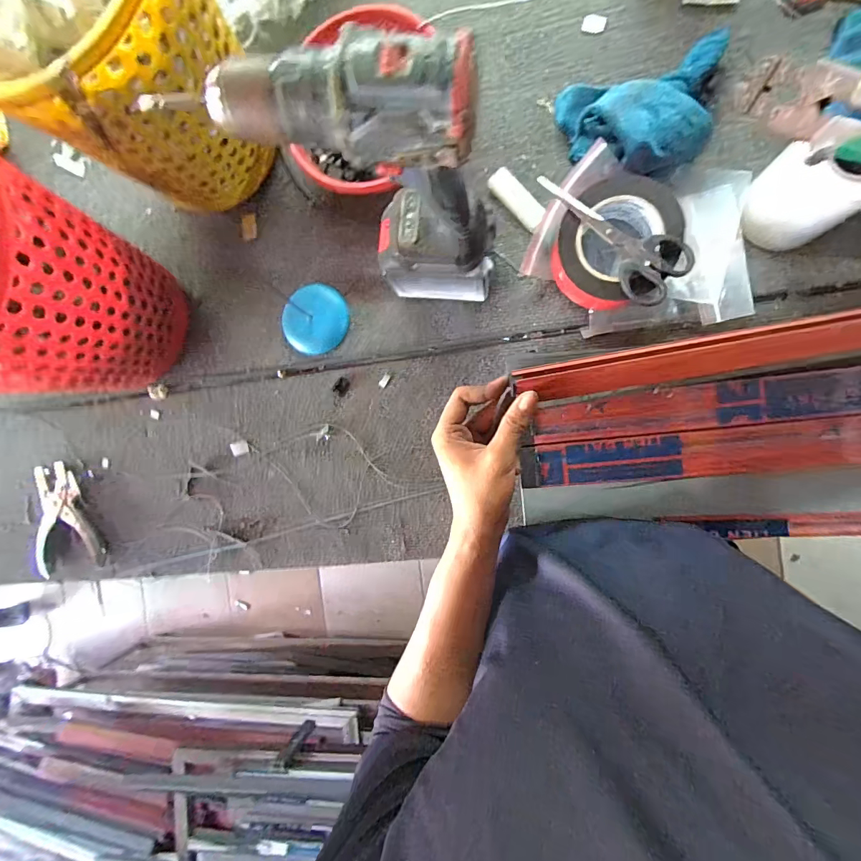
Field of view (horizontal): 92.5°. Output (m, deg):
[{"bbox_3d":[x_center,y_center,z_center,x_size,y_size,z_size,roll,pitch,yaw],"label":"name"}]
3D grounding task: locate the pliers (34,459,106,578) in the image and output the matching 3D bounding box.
[{"bbox_3d":[-0.498,0.119,0.554,0.104,0.028,0.147,-12,89,9],"label":"pliers"}]

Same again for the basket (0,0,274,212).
[{"bbox_3d":[-0.300,-0.379,0.429,0.241,0.252,0.229,42,97,6],"label":"basket"}]

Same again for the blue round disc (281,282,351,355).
[{"bbox_3d":[-0.145,-0.140,0.522,0.075,0.022,0.086,34,96,7],"label":"blue round disc"}]

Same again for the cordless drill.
[{"bbox_3d":[-0.052,-0.188,0.346,0.201,0.257,0.064,9,92,9],"label":"cordless drill"}]

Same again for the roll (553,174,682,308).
[{"bbox_3d":[0.197,-0.198,0.441,0.117,0.056,0.118,0,91,9],"label":"roll"}]

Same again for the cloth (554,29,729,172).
[{"bbox_3d":[0.237,-0.335,0.433,0.179,0.061,0.133,-13,89,9],"label":"cloth"}]

